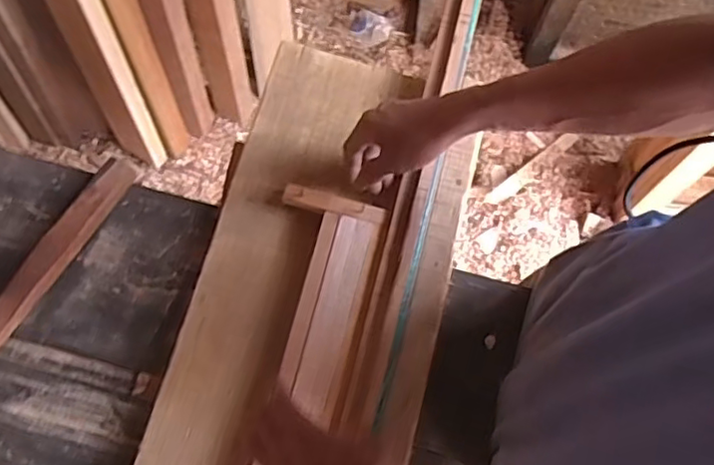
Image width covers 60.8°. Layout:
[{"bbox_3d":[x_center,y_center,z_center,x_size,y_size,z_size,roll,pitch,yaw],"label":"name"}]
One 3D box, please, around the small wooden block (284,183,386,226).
[{"bbox_3d":[-0.023,-0.028,0.618,0.105,0.013,0.020,15,75,2],"label":"small wooden block"}]

